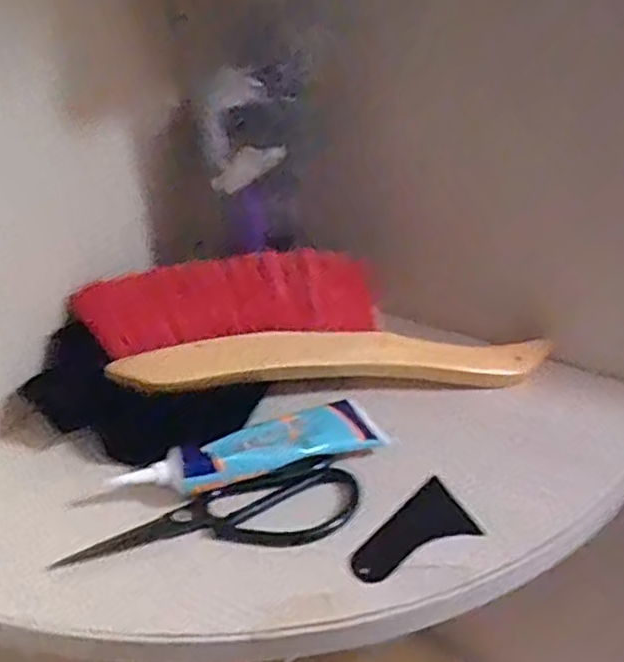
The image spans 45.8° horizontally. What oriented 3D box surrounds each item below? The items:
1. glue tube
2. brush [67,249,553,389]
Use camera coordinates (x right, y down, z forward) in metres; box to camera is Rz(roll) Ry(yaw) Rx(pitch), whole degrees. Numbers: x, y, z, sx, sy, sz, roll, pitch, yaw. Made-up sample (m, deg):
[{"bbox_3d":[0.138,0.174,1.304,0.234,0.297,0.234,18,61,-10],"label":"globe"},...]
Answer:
[{"bbox_3d":[-0.037,0.078,0.499,0.181,0.021,0.049,-13,37,-24],"label":"glue tube"},{"bbox_3d":[0.001,-0.004,0.591,0.351,0.040,0.112,-1,64,-14],"label":"brush"}]

